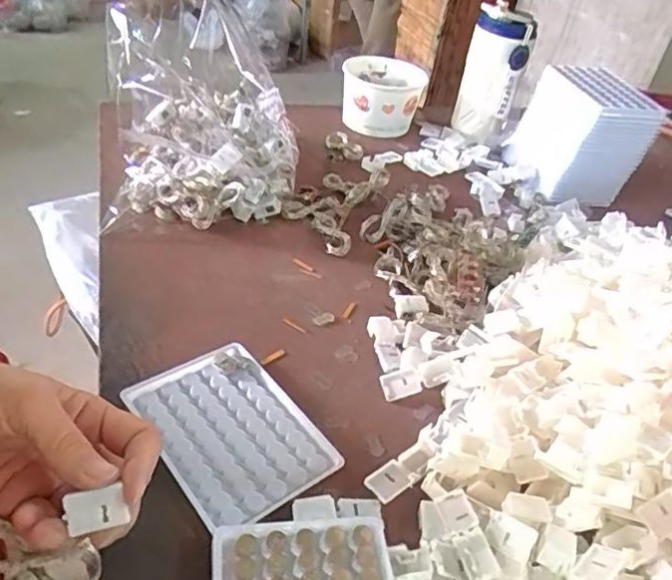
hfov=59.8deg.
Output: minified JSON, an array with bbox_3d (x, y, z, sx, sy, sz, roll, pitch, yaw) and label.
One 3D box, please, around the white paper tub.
[{"bbox_3d":[0.063,-0.262,0.799,0.107,0.083,0.110,6,39,-5],"label":"white paper tub"}]

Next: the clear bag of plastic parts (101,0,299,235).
[{"bbox_3d":[-0.129,-0.192,0.595,0.166,0.176,0.220,5,39,-6],"label":"clear bag of plastic parts"}]

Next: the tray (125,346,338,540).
[{"bbox_3d":[-0.071,0.091,0.389,0.093,0.010,0.135,-24,49,-35],"label":"tray"}]

